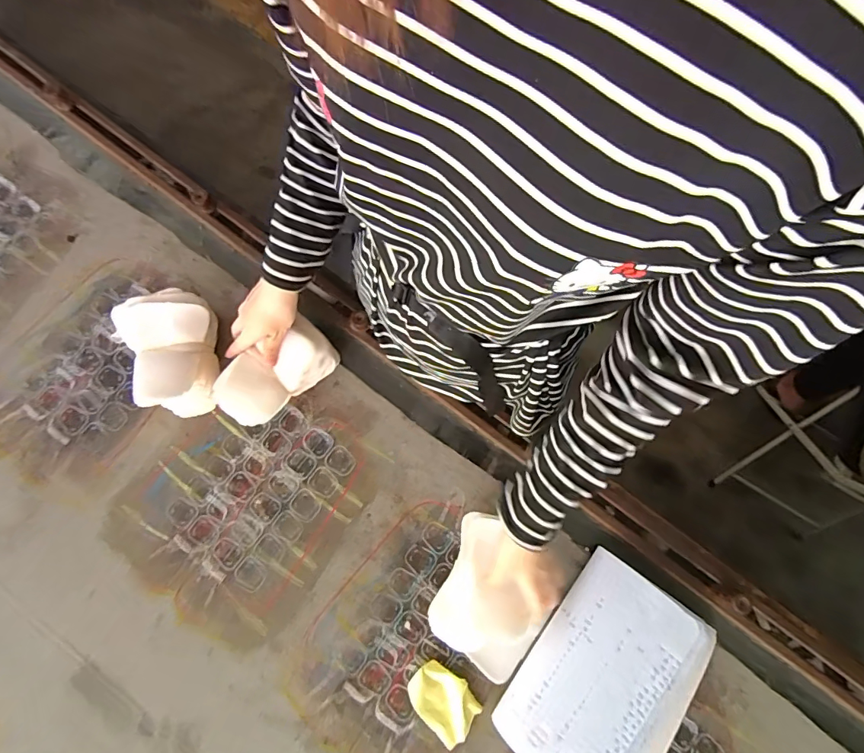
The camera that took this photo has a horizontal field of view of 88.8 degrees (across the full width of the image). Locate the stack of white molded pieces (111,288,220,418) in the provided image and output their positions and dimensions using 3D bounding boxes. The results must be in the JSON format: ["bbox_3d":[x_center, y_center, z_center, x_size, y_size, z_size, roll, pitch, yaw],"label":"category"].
[{"bbox_3d":[-0.368,-0.034,0.610,0.122,0.074,0.164,3,78,0],"label":"stack of white molded pieces"}]

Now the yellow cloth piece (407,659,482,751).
[{"bbox_3d":[0.015,0.409,0.557,0.065,0.016,0.092,-43,80,-10],"label":"yellow cloth piece"}]

